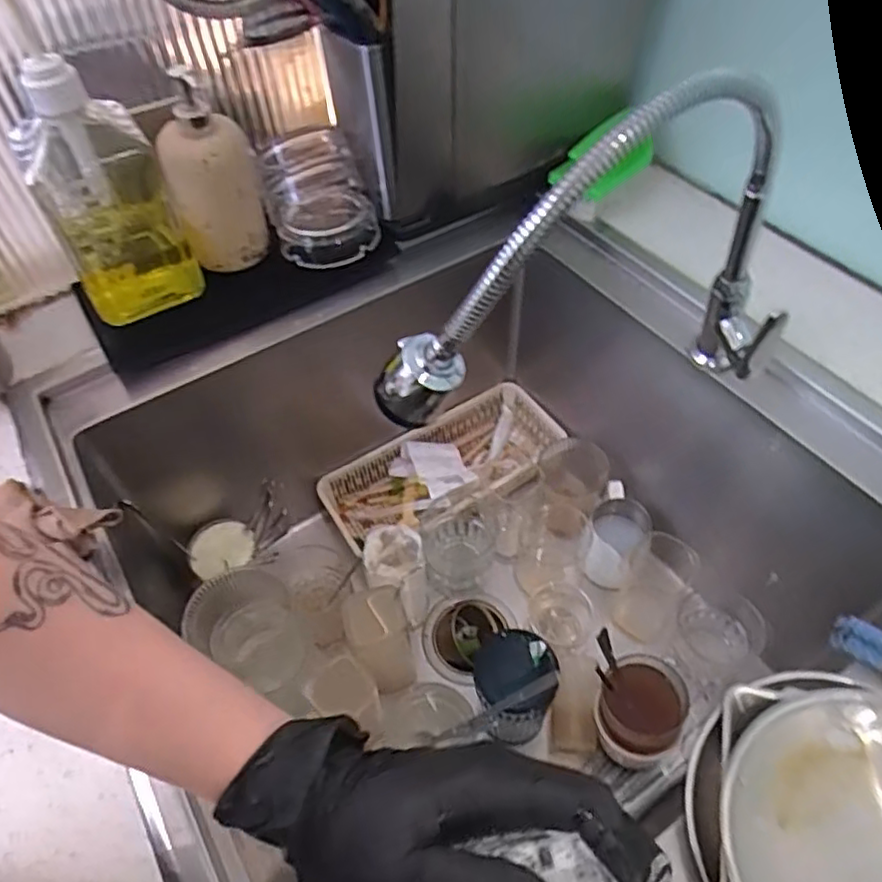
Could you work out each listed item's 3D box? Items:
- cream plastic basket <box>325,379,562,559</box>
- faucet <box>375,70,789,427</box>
[{"bbox_3d":[0.011,0.043,0.848,0.316,0.061,0.139,-27,55,-17],"label":"cream plastic basket"},{"bbox_3d":[0.113,-0.097,0.440,0.323,0.261,0.061,-20,53,-12],"label":"faucet"}]

